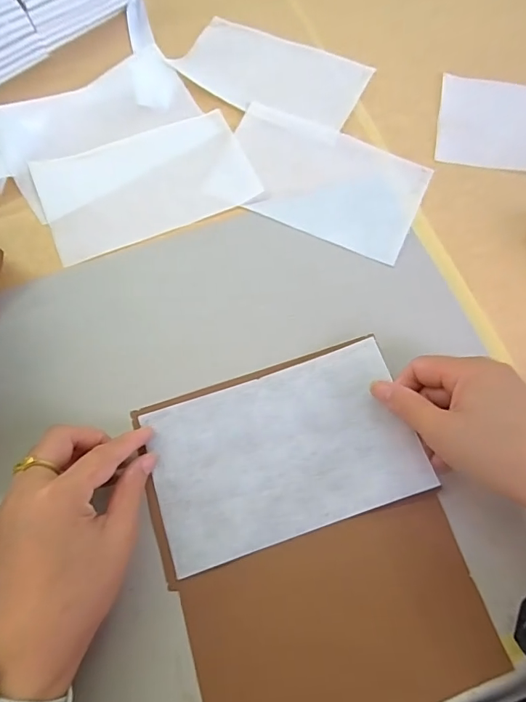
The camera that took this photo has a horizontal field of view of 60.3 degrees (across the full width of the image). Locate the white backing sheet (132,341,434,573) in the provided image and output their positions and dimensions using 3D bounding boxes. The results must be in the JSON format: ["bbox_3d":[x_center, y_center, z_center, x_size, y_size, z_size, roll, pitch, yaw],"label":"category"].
[{"bbox_3d":[0.013,0.069,0.313,0.174,0.010,0.110,-18,70,-3],"label":"white backing sheet"}]

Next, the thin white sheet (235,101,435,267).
[{"bbox_3d":[0.050,-0.151,0.396,0.174,0.006,0.109,23,71,7],"label":"thin white sheet"}]

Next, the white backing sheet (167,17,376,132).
[{"bbox_3d":[0.010,-0.270,0.438,0.172,0.005,0.097,21,70,7],"label":"white backing sheet"}]

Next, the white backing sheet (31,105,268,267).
[{"bbox_3d":[-0.102,-0.149,0.400,0.176,0.011,0.108,-22,71,-9],"label":"white backing sheet"}]

